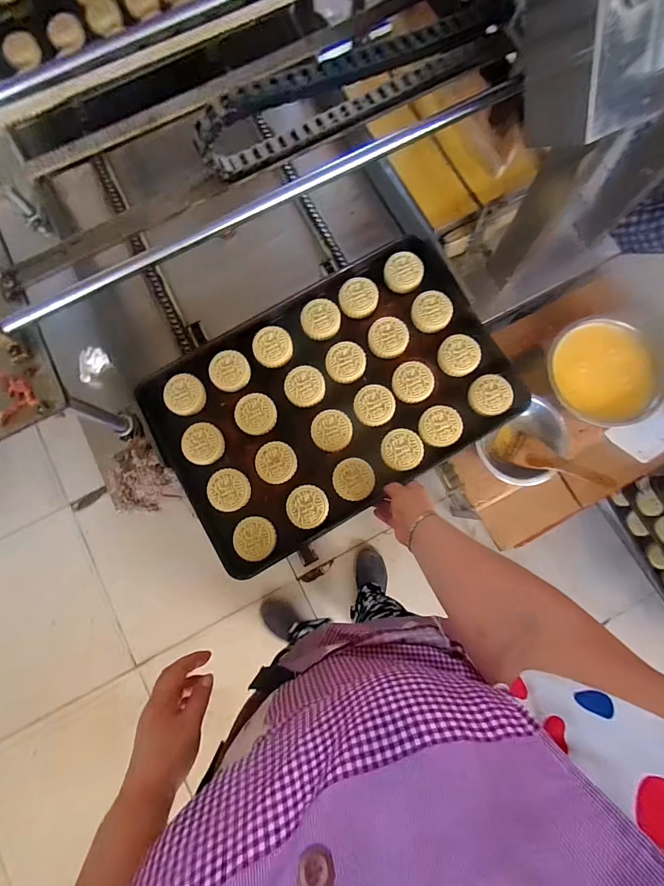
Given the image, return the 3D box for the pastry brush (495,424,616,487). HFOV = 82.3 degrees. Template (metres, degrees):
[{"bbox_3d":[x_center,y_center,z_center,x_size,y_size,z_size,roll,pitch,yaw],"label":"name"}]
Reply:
[{"bbox_3d":[0.432,0.035,0.757,0.218,0.035,0.076,26,83,28],"label":"pastry brush"}]

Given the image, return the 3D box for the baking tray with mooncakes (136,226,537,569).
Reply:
[{"bbox_3d":[-0.001,-0.084,0.677,0.587,0.047,0.397,-32,81,-3],"label":"baking tray with mooncakes"}]

